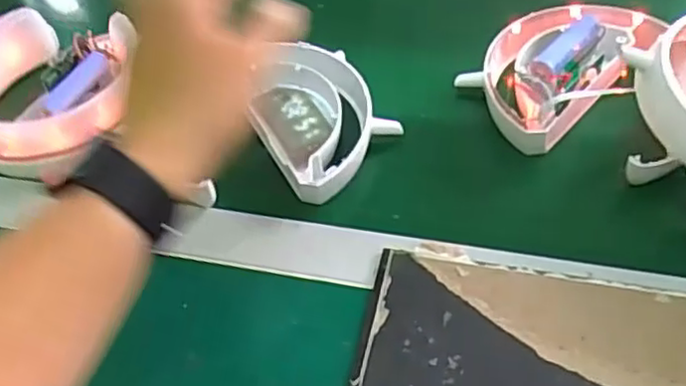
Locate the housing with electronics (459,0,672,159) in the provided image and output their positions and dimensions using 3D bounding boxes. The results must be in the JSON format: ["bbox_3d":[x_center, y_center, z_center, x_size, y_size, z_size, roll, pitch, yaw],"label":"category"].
[{"bbox_3d":[0.161,-0.100,0.505,0.152,0.045,0.098,-38,57,-23],"label":"housing with electronics"}]

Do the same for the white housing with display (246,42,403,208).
[{"bbox_3d":[-0.018,-0.057,0.497,0.088,0.026,0.125,-25,53,-14],"label":"white housing with display"}]

